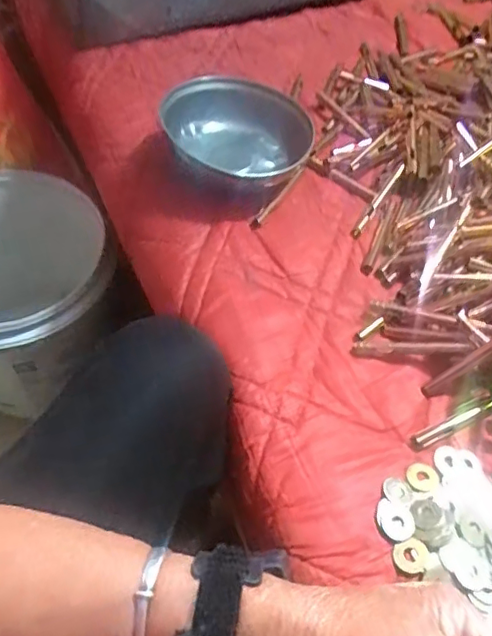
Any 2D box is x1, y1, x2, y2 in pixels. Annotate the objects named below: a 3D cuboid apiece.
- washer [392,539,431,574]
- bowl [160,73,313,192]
[{"bbox_3d":[0.104,0.150,0.357,0.022,0.004,0.020,2,55,-3],"label":"washer"},{"bbox_3d":[-0.002,-0.171,0.533,0.130,0.057,0.126,2,55,-3],"label":"bowl"}]

